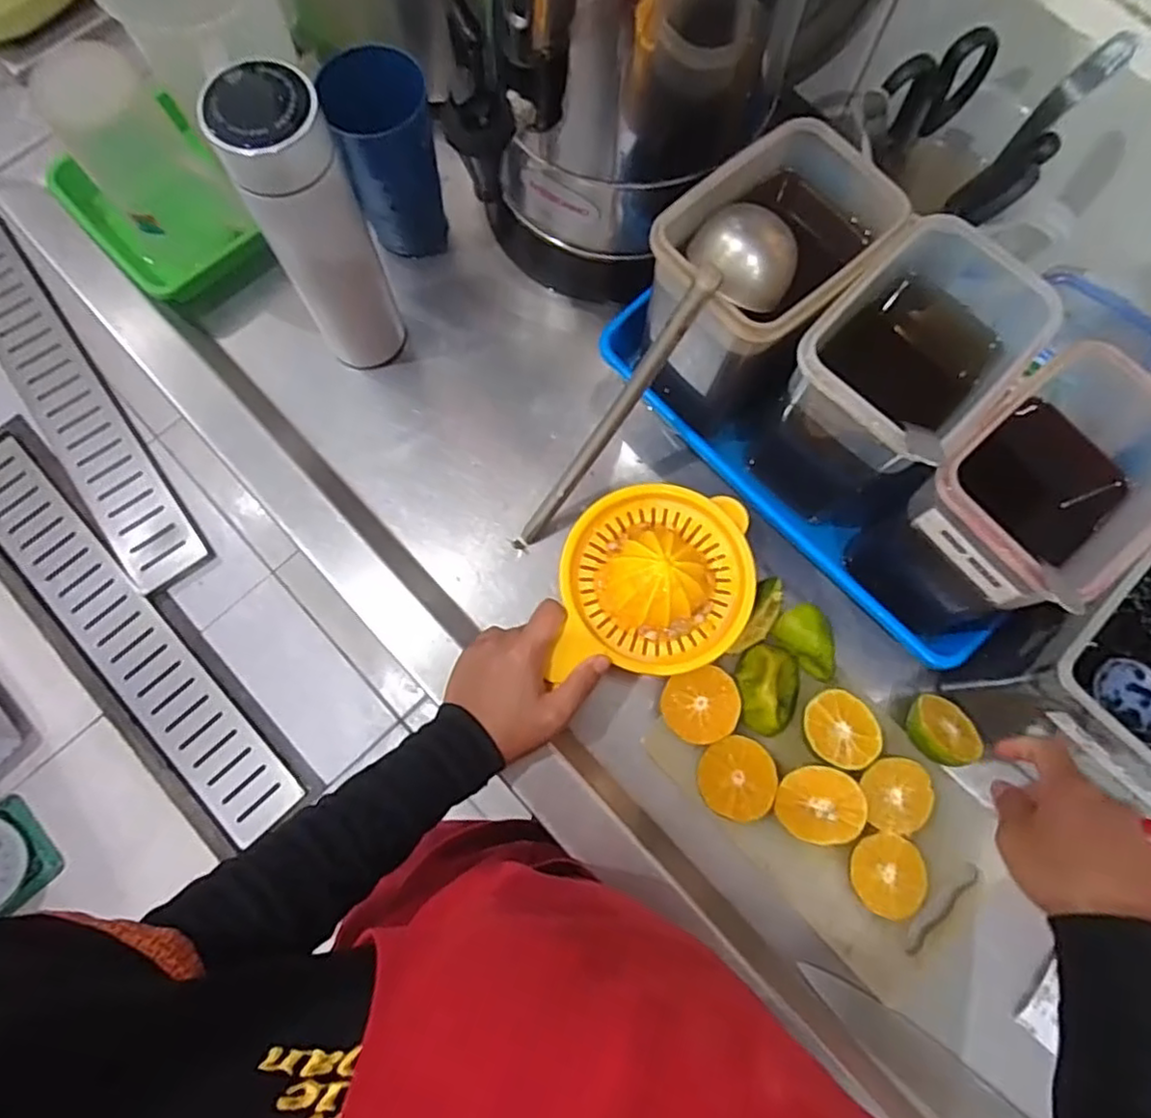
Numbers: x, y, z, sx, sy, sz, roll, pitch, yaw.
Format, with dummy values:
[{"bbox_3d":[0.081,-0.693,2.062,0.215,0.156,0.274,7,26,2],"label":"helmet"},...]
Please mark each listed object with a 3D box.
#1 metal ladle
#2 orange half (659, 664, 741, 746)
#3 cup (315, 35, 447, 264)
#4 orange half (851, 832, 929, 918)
[{"bbox_3d":[0.039,-0.101,0.459,0.054,0.274,0.036,46,38,9],"label":"metal ladle"},{"bbox_3d":[0.089,0.107,0.492,0.052,0.037,0.050,0,77,-1],"label":"orange half"},{"bbox_3d":[-0.141,-0.311,0.529,0.068,0.139,0.068,0,77,-1],"label":"cup"},{"bbox_3d":[0.210,0.215,0.466,0.050,0.025,0.050,27,78,6],"label":"orange half"}]

